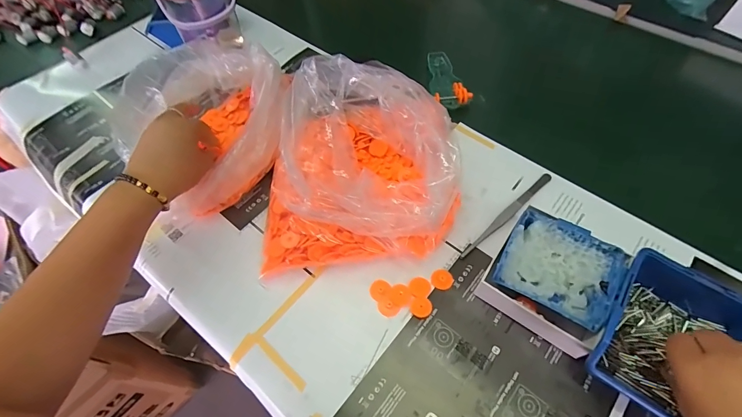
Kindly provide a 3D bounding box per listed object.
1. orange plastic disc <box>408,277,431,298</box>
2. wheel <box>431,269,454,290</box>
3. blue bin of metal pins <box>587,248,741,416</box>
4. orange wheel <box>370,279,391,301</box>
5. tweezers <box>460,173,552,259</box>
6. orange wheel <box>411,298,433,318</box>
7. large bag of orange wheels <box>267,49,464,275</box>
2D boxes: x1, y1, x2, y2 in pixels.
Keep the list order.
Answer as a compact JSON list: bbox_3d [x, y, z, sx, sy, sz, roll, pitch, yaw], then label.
[{"bbox_3d":[0.051,0.082,0.373,0.021,0.004,0.022,-1,58,2],"label":"orange plastic disc"},{"bbox_3d":[0.075,0.074,0.376,0.023,0.005,0.021,-1,58,2],"label":"wheel"},{"bbox_3d":[0.257,0.112,0.304,0.107,0.054,0.129,31,65,20],"label":"blue bin of metal pins"},{"bbox_3d":[0.009,0.085,0.375,0.022,0.004,0.019,-27,61,-14],"label":"orange wheel"},{"bbox_3d":[0.158,0.005,0.408,0.154,0.011,0.012,-38,64,-19],"label":"tweezers"},{"bbox_3d":[0.051,0.101,0.363,0.021,0.007,0.019,2,59,4],"label":"orange wheel"},{"bbox_3d":[-0.018,-0.058,0.408,0.205,0.096,0.224,-5,58,-1],"label":"large bag of orange wheels"}]

